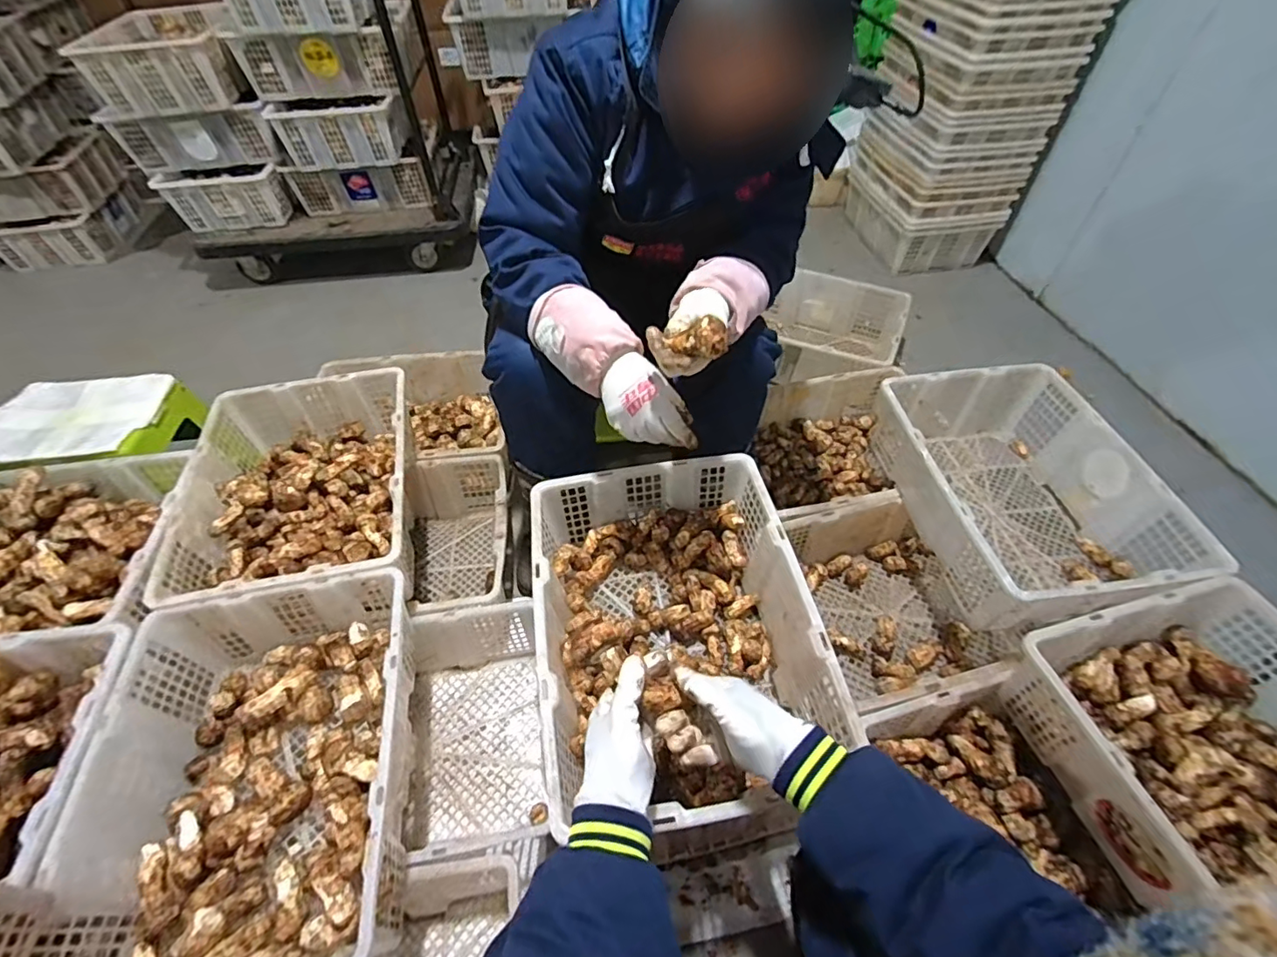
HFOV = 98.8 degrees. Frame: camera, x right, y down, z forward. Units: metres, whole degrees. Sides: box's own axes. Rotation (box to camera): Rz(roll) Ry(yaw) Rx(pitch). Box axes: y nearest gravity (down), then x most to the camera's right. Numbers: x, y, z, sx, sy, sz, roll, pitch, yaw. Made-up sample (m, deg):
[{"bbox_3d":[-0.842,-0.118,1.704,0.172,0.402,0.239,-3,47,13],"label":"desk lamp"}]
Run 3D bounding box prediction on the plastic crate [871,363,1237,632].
[{"bbox_3d":[0.684,0.012,1.015,0.366,0.180,0.513,-5,51,-2],"label":"plastic crate"}]

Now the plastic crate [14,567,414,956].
[{"bbox_3d":[-0.481,0.378,0.711,0.365,0.151,0.481,-8,51,-5],"label":"plastic crate"}]

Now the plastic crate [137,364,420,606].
[{"bbox_3d":[-0.596,0.019,0.995,0.366,0.154,0.486,-12,52,-7],"label":"plastic crate"}]

